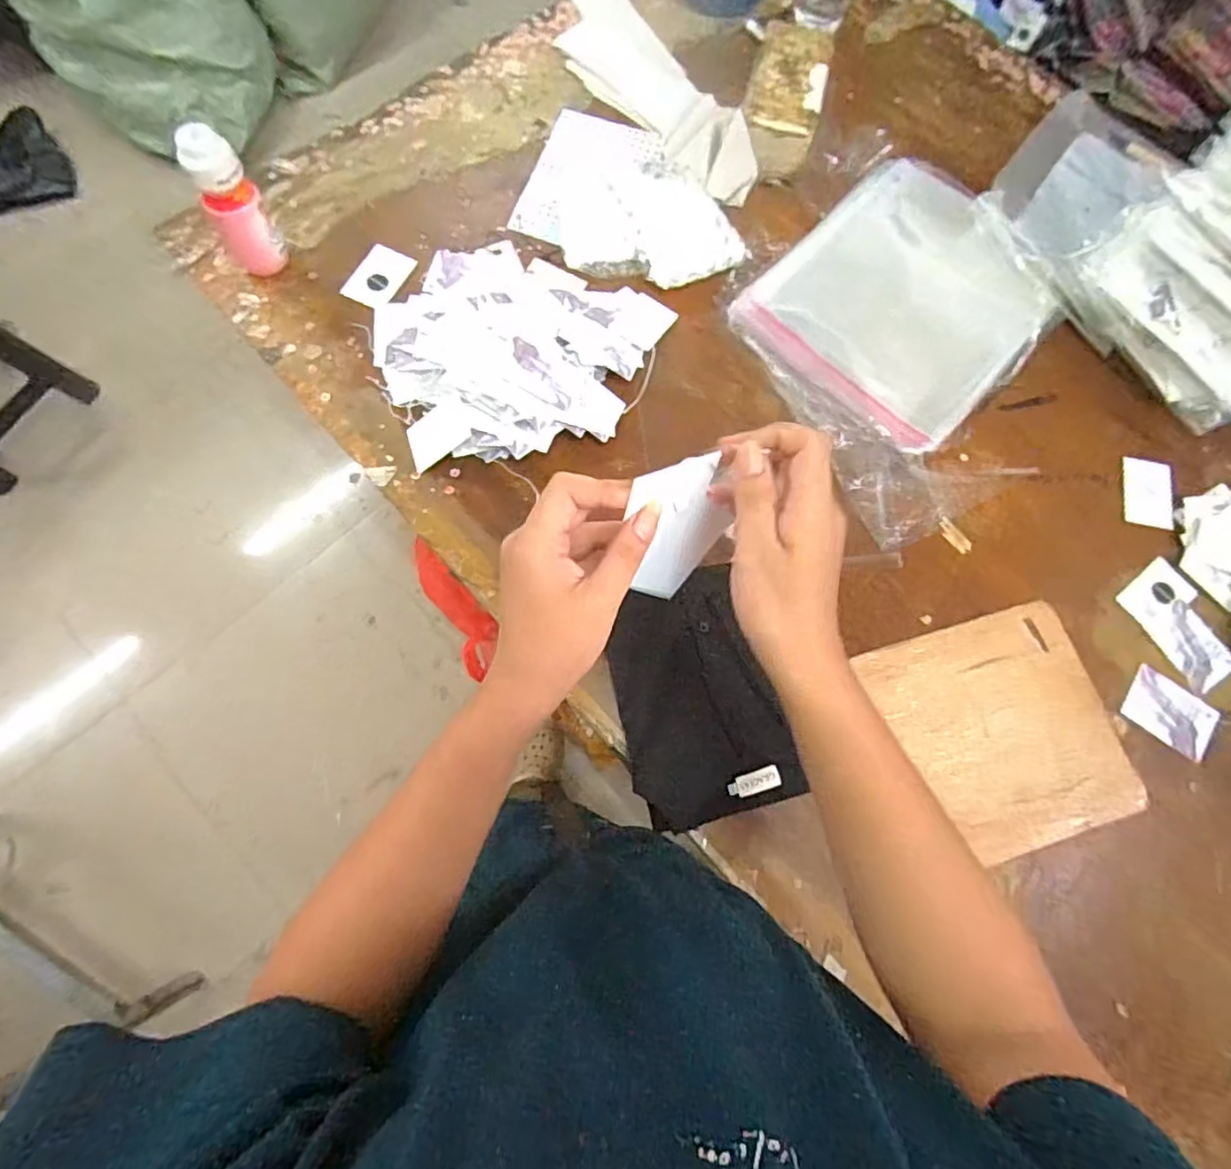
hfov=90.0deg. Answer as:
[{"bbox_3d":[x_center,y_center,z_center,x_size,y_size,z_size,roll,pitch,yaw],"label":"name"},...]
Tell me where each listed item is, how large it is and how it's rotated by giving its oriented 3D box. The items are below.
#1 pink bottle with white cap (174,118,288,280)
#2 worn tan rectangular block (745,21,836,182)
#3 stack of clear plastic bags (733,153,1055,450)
[{"bbox_3d":[-0.442,-0.439,0.717,0.064,0.158,0.052,-32,79,-11],"label":"pink bottle with white cap"},{"bbox_3d":[0.235,-0.675,0.867,0.103,0.080,0.199,14,76,1],"label":"worn tan rectangular block"},{"bbox_3d":[0.385,-0.382,0.825,0.332,0.032,0.378,42,79,9],"label":"stack of clear plastic bags"}]

